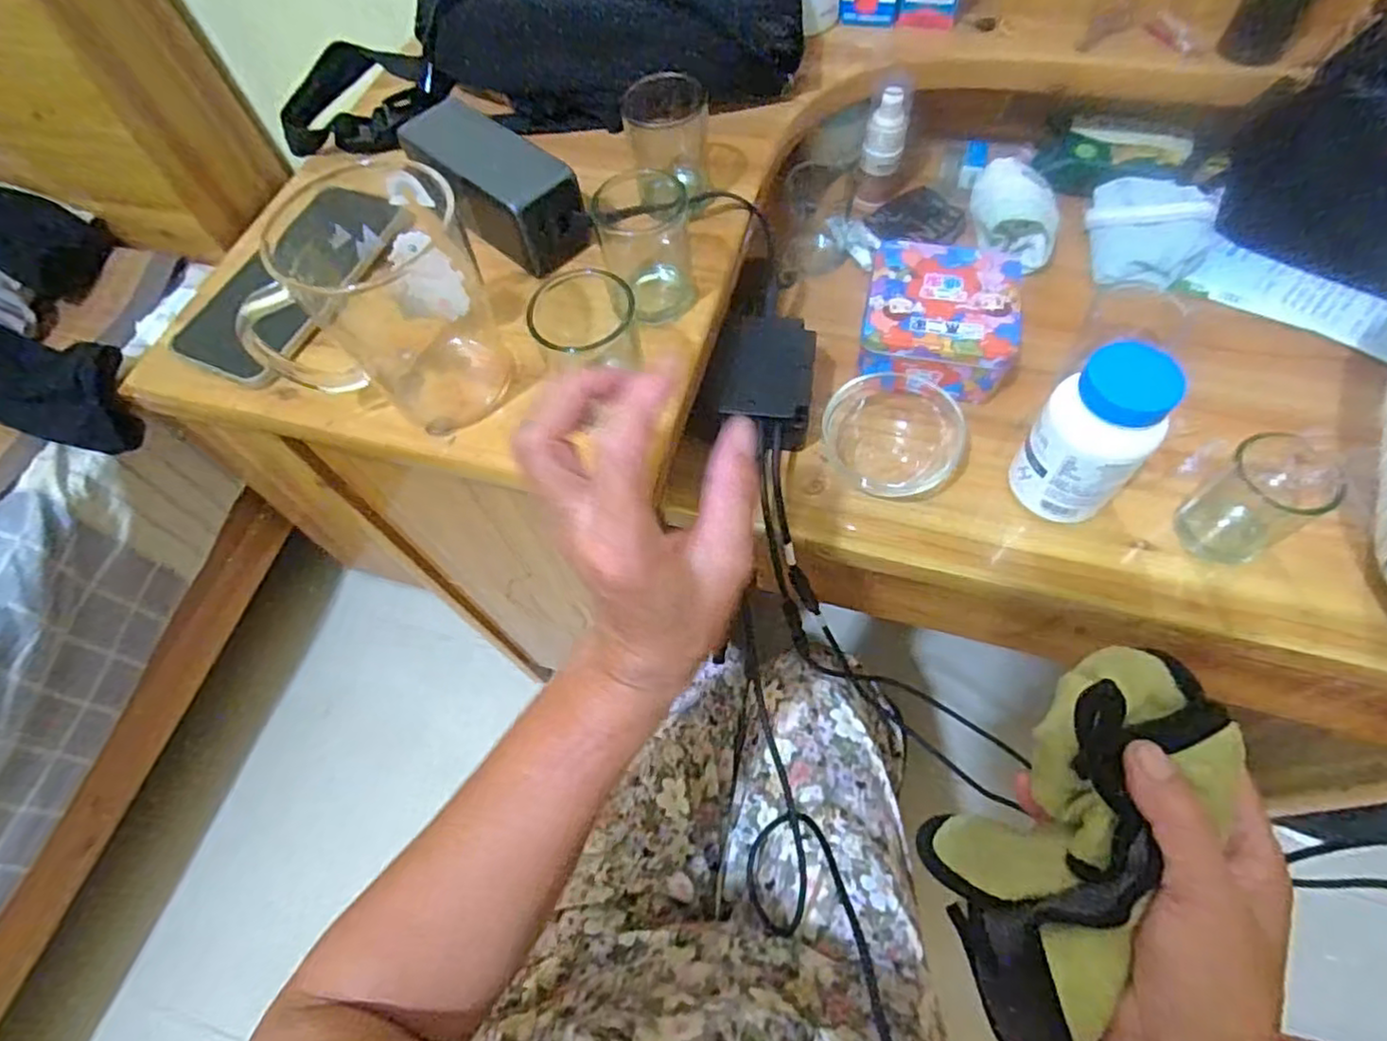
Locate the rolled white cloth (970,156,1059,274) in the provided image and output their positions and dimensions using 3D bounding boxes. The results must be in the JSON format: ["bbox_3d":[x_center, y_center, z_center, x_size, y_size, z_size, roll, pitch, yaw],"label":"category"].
[{"bbox_3d":[0.250,-0.241,0.525,0.054,0.040,0.076,-1,63,3],"label":"rolled white cloth"}]

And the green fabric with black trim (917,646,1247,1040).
[{"bbox_3d":[0.168,0.143,0.308,0.079,0.070,0.177,26,94,16],"label":"green fabric with black trim"}]

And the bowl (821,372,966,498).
[{"bbox_3d":[0.136,-0.060,0.456,0.091,0.029,0.080,11,64,9],"label":"bowl"}]

